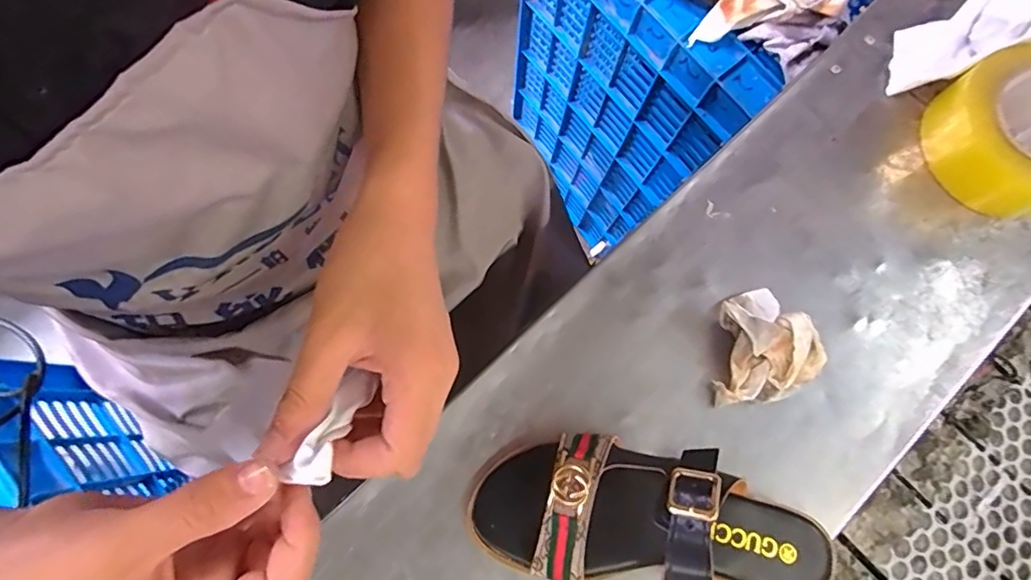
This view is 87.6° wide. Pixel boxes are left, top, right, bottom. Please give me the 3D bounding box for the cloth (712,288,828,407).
[{"bbox_3d":[0.169,0.040,0.373,0.076,0.035,0.074,-25,78,-7],"label":"cloth"}]

